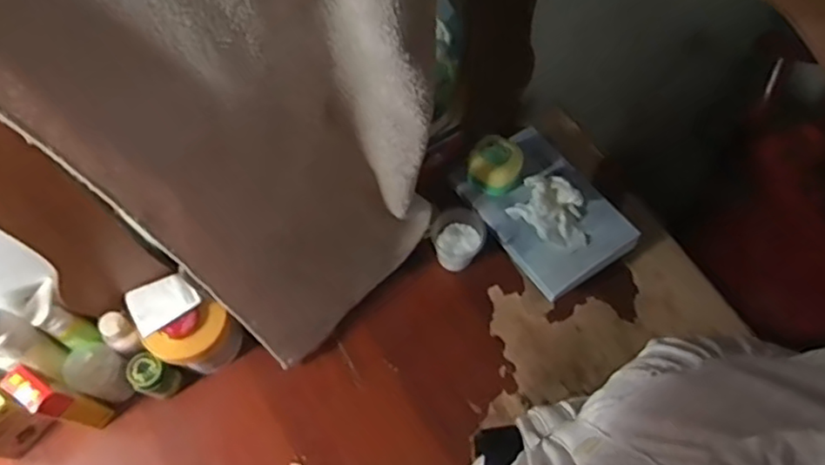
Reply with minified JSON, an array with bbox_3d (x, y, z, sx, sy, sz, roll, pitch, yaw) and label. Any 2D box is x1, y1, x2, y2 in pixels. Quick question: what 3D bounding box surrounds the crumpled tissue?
[{"bbox_3d":[0.173,-0.026,0.768,0.098,0.035,0.071,40,72,17],"label":"crumpled tissue"}]

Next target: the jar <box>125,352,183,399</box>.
[{"bbox_3d":[-0.287,0.161,0.701,0.034,0.076,0.038,26,68,12],"label":"jar"}]

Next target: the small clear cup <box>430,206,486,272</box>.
[{"bbox_3d":[0.055,0.011,0.784,0.063,0.058,0.074,33,70,15],"label":"small clear cup"}]

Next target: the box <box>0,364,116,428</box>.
[{"bbox_3d":[-0.362,0.177,0.655,0.048,0.156,0.026,31,70,14],"label":"box"}]

